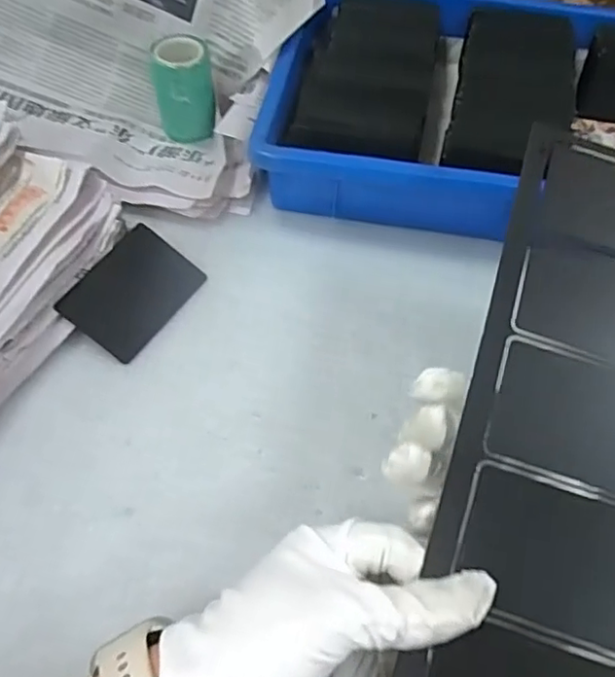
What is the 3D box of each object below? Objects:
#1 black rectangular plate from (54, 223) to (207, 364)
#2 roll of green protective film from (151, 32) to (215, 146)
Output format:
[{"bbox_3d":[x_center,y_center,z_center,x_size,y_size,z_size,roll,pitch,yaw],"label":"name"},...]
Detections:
[{"bbox_3d":[-0.112,-0.031,0.397,0.058,0.004,0.083,38,64,-2],"label":"black rectangular plate"},{"bbox_3d":[-0.092,-0.186,0.457,0.044,0.060,0.042,2,58,-3],"label":"roll of green protective film"}]

